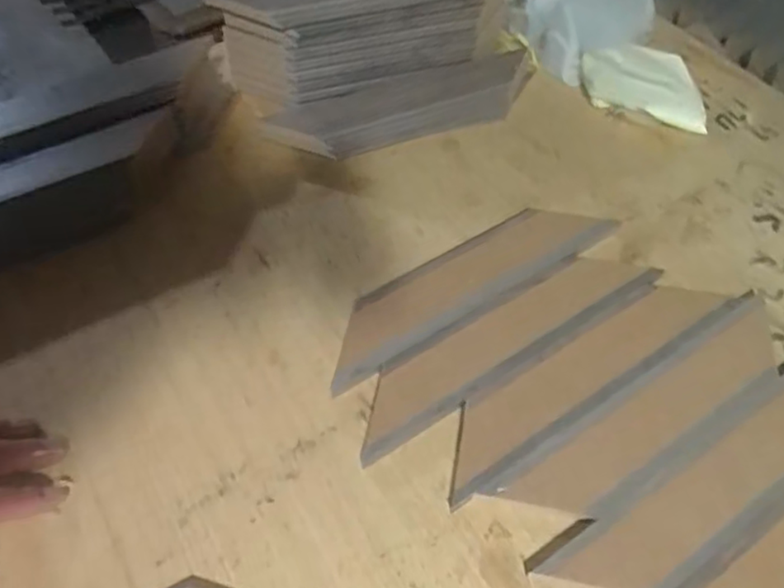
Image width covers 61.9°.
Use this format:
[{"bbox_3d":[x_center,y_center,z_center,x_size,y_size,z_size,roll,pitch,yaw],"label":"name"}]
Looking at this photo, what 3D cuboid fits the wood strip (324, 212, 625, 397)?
[{"bbox_3d":[0.047,-0.011,0.417,0.209,0.006,0.050,-28,60,-20],"label":"wood strip"}]

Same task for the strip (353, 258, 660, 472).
[{"bbox_3d":[0.066,0.025,0.388,0.207,0.007,0.043,-28,60,-20],"label":"strip"}]

